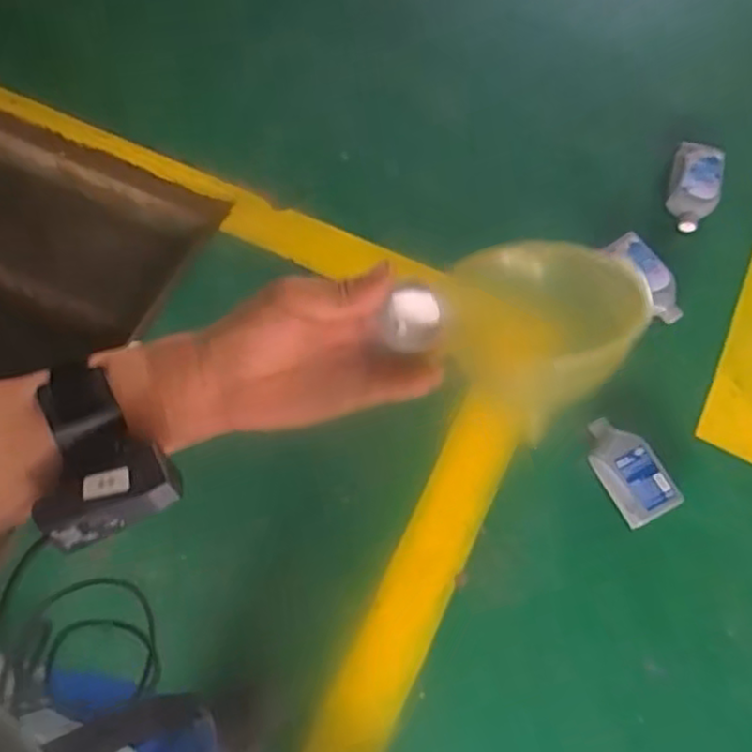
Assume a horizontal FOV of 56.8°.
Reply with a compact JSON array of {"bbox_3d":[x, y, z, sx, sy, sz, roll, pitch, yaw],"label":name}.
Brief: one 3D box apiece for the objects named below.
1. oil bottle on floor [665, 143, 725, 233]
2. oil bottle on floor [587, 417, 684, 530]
[{"bbox_3d":[0.738,-0.437,1.600,0.119,0.070,0.217,14,70,4],"label":"oil bottle on floor"},{"bbox_3d":[0.495,0.185,1.372,0.119,0.063,0.211,-31,73,-11],"label":"oil bottle on floor"}]

